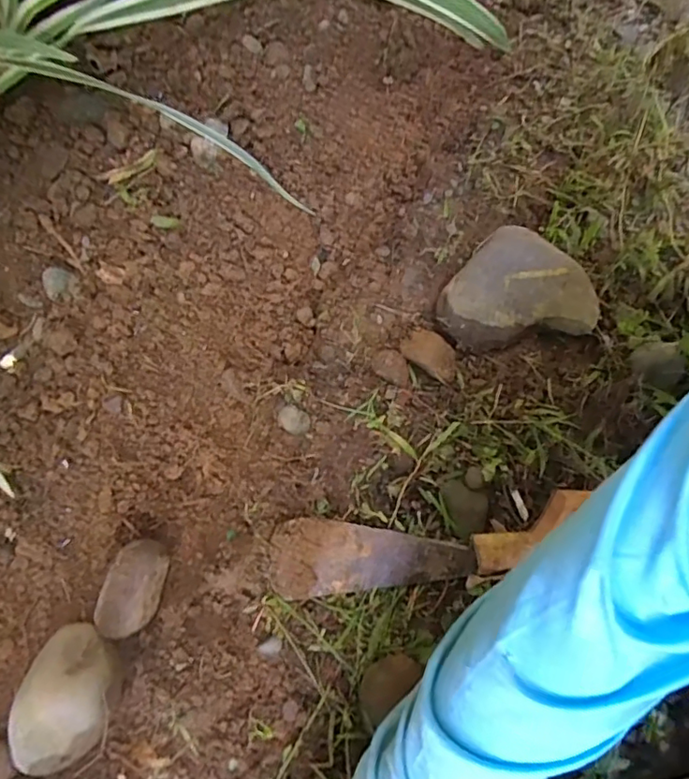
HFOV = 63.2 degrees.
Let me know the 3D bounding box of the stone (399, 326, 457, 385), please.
[{"bbox_3d":[0.078,-0.033,0.501,0.056,0.017,0.035,37,74,10],"label":"stone"}]

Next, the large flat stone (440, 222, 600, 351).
[{"bbox_3d":[0.156,-0.095,0.515,0.138,0.047,0.097,-8,72,-5],"label":"large flat stone"}]

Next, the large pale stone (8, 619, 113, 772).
[{"bbox_3d":[-0.197,0.225,0.403,0.058,0.060,0.097,9,71,1],"label":"large pale stone"}]

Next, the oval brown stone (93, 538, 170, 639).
[{"bbox_3d":[-0.169,0.158,0.444,0.042,0.032,0.076,20,72,5],"label":"oval brown stone"}]

